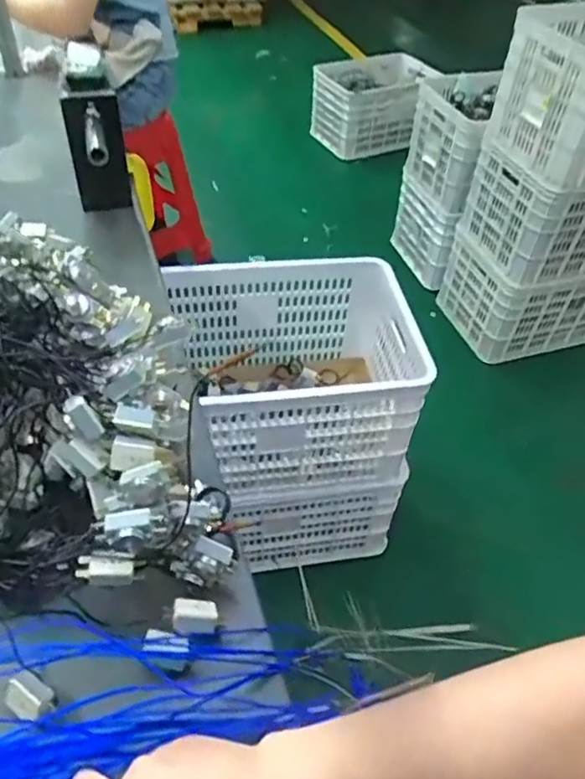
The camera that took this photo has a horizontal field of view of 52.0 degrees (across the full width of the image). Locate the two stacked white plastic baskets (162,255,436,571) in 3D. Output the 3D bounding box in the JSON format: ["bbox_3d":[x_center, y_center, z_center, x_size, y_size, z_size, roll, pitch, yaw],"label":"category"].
[{"bbox_3d":[-0.014,0.066,1.273,0.452,0.540,0.373,-6,47,-9],"label":"two stacked white plastic baskets"}]

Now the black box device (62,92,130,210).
[{"bbox_3d":[-0.310,-0.365,0.979,0.086,0.177,0.131,-13,49,-15],"label":"black box device"}]

